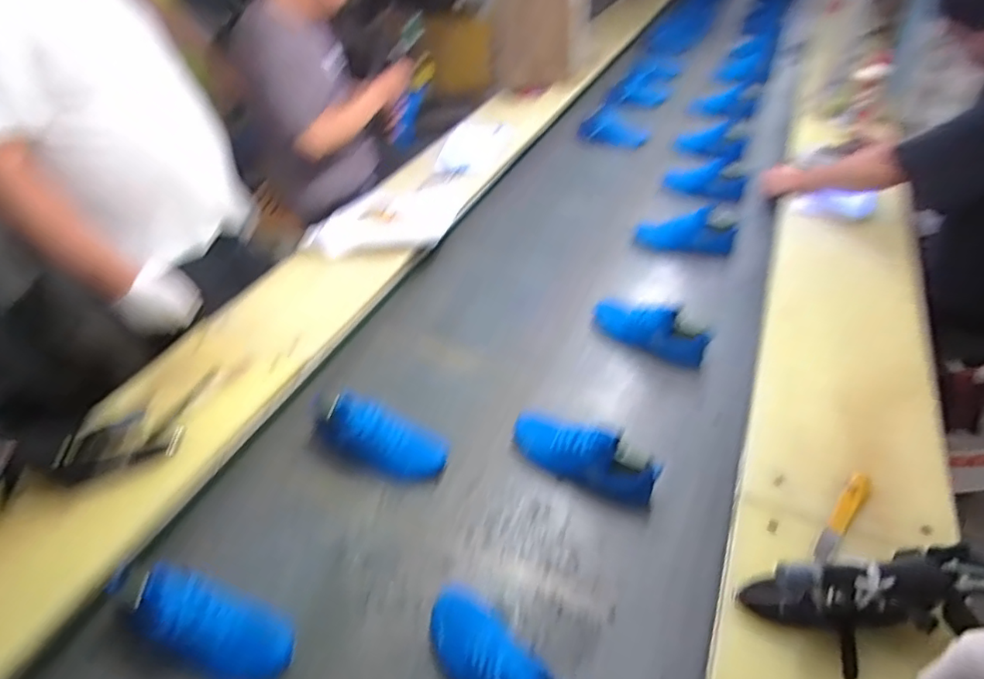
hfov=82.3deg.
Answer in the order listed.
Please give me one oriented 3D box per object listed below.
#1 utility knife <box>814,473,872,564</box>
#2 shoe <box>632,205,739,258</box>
[{"bbox_3d":[0.480,0.235,0.764,0.027,0.017,0.169,30,52,32],"label":"utility knife"},{"bbox_3d":[0.460,-0.254,1.342,0.221,0.096,0.062,-4,42,0],"label":"shoe"}]

